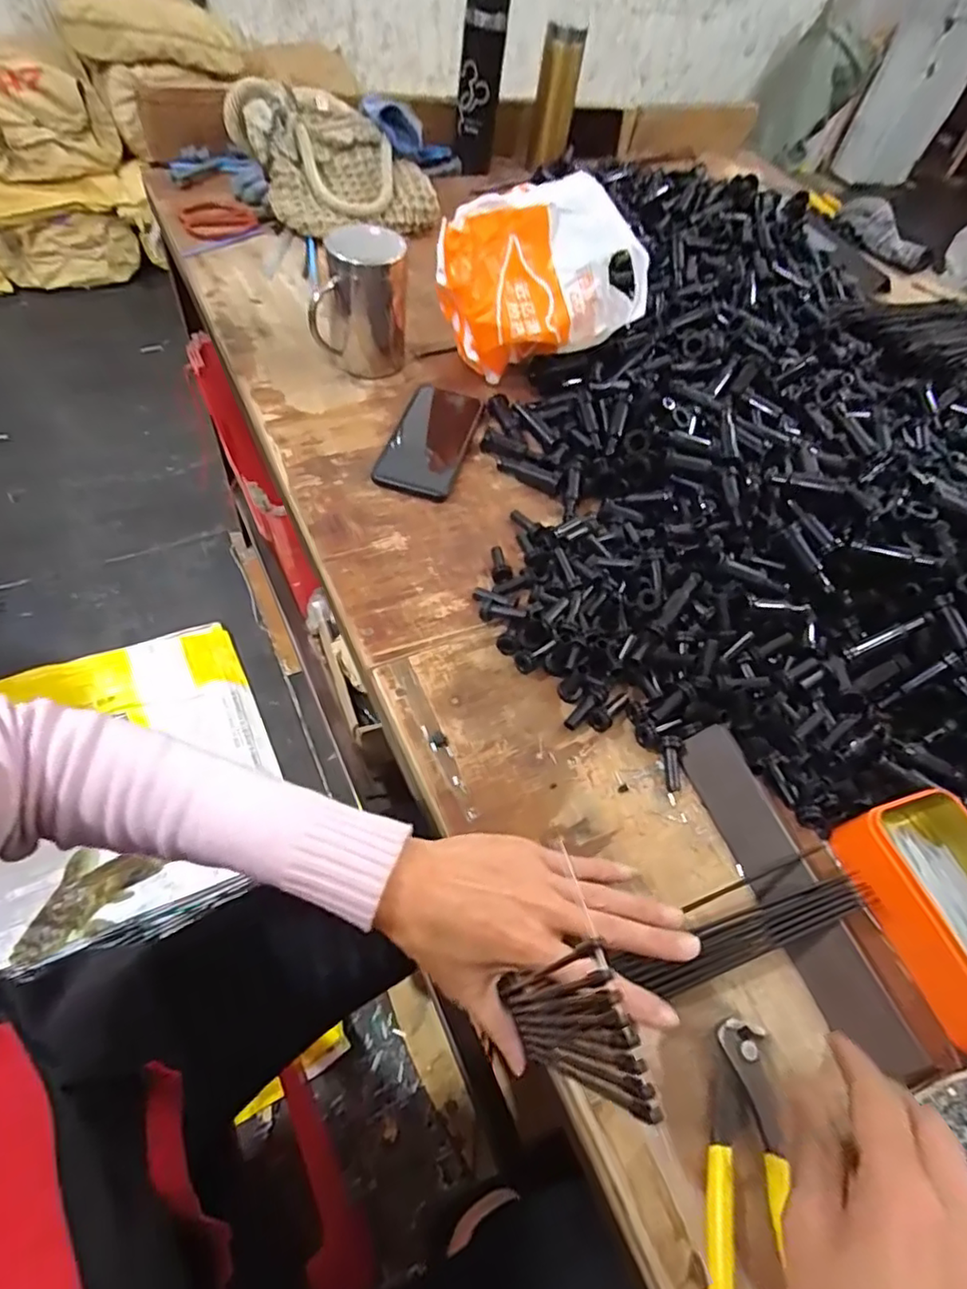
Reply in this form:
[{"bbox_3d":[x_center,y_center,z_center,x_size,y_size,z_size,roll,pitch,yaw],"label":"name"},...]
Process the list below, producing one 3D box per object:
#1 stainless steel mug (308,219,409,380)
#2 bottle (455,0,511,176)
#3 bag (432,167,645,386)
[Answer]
[{"bbox_3d":[-0.124,-0.350,0.618,0.087,0.128,0.079,6,55,-6],"label":"stainless steel mug"},{"bbox_3d":[-0.004,-0.872,0.916,0.062,0.212,0.057,10,55,-3],"label":"bottle"},{"bbox_3d":[0.051,-0.369,0.621,0.204,0.142,0.109,-13,59,-17],"label":"bag"}]

